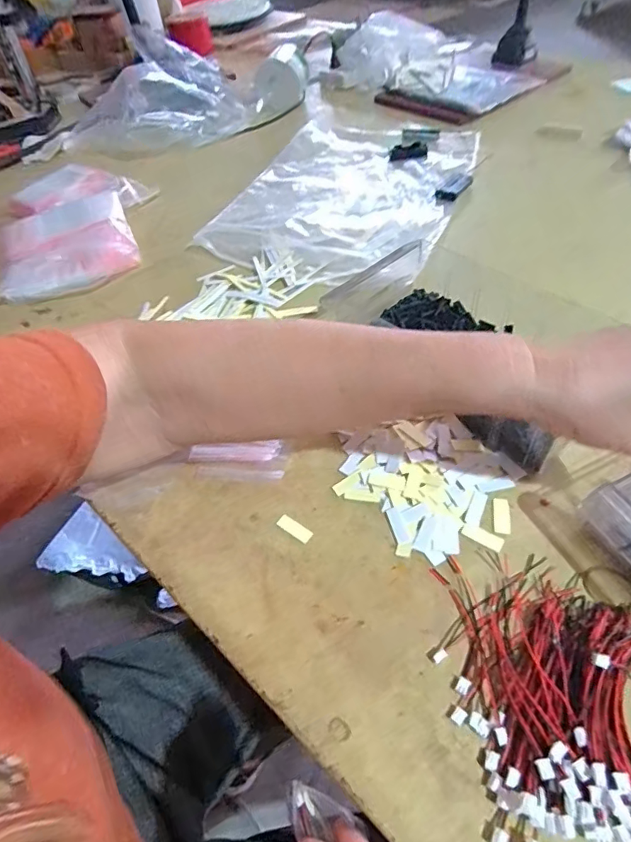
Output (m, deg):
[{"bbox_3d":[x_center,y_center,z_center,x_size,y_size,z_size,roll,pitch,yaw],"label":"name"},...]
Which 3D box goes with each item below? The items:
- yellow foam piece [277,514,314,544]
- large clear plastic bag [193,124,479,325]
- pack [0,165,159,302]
[{"bbox_3d":[-0.015,0.079,0.372,0.028,0.004,0.011,28,58,26],"label":"yellow foam piece"},{"bbox_3d":[0.033,-0.300,0.665,0.282,0.030,0.434,16,54,19],"label":"large clear plastic bag"},{"bbox_3d":[-0.324,-0.258,0.668,0.201,0.040,0.286,-7,50,1],"label":"pack"}]

